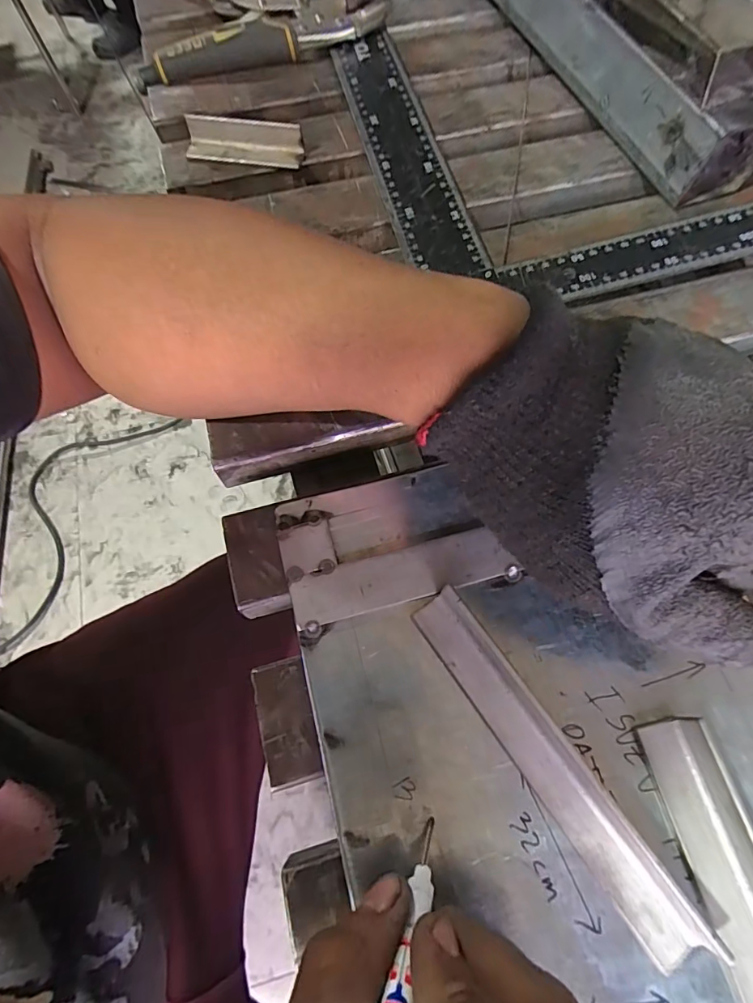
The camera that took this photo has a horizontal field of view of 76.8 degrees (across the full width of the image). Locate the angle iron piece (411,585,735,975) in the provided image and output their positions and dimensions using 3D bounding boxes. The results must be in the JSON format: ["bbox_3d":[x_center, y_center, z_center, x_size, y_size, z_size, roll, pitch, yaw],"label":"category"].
[{"bbox_3d":[0.068,0.101,0.185,0.025,0.018,0.151,-33,71,-11],"label":"angle iron piece"}]

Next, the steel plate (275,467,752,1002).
[{"bbox_3d":[0.093,0.148,0.173,0.203,0.007,0.367,-12,68,-5],"label":"steel plate"}]

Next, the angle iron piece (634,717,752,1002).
[{"bbox_3d":[0.133,0.156,0.162,0.024,0.019,0.148,-11,68,-3],"label":"angle iron piece"}]

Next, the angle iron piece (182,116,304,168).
[{"bbox_3d":[-0.095,-0.256,0.338,0.081,0.020,0.021,9,68,5],"label":"angle iron piece"}]

